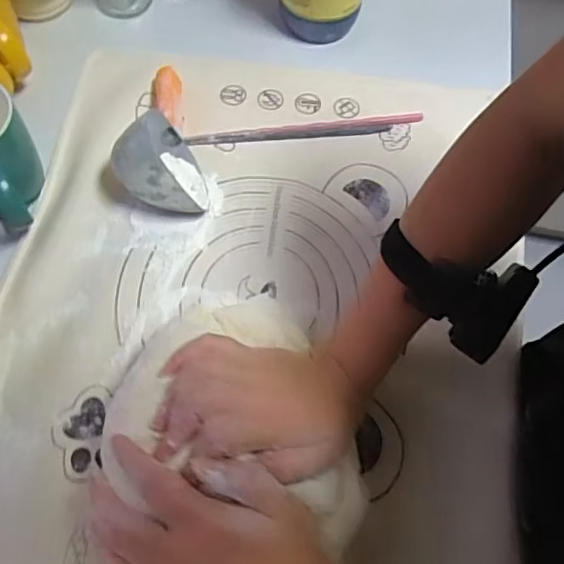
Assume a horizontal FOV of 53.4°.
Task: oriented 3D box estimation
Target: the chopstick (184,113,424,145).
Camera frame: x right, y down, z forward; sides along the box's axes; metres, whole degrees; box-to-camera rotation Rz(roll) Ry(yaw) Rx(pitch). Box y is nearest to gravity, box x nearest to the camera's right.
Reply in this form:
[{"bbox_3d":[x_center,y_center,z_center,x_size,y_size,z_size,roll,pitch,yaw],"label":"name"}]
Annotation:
[{"bbox_3d":[0.023,-0.151,0.547,0.232,0.004,0.011,-7,64,-6],"label":"chopstick"}]

